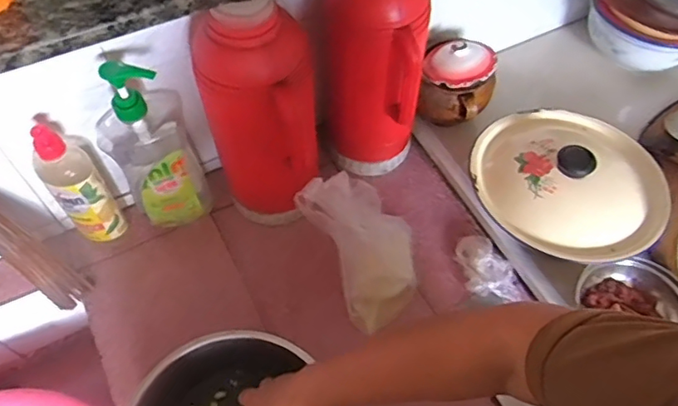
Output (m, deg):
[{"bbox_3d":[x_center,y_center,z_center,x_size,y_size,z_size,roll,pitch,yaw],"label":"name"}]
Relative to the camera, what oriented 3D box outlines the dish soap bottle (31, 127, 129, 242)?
[{"bbox_3d":[-0.331,-0.022,0.697,0.065,0.187,0.064,-33,63,-20],"label":"dish soap bottle"}]

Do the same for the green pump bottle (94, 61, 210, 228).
[{"bbox_3d":[-0.238,-0.070,0.705,0.106,0.270,0.083,-22,60,-15],"label":"green pump bottle"}]

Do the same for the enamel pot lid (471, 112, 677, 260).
[{"bbox_3d":[0.301,-0.034,0.718,0.232,0.066,0.236,0,57,-1],"label":"enamel pot lid"}]

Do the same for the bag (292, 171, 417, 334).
[{"bbox_3d":[0.030,0.043,0.683,0.059,0.233,0.132,13,53,41],"label":"bag"}]

